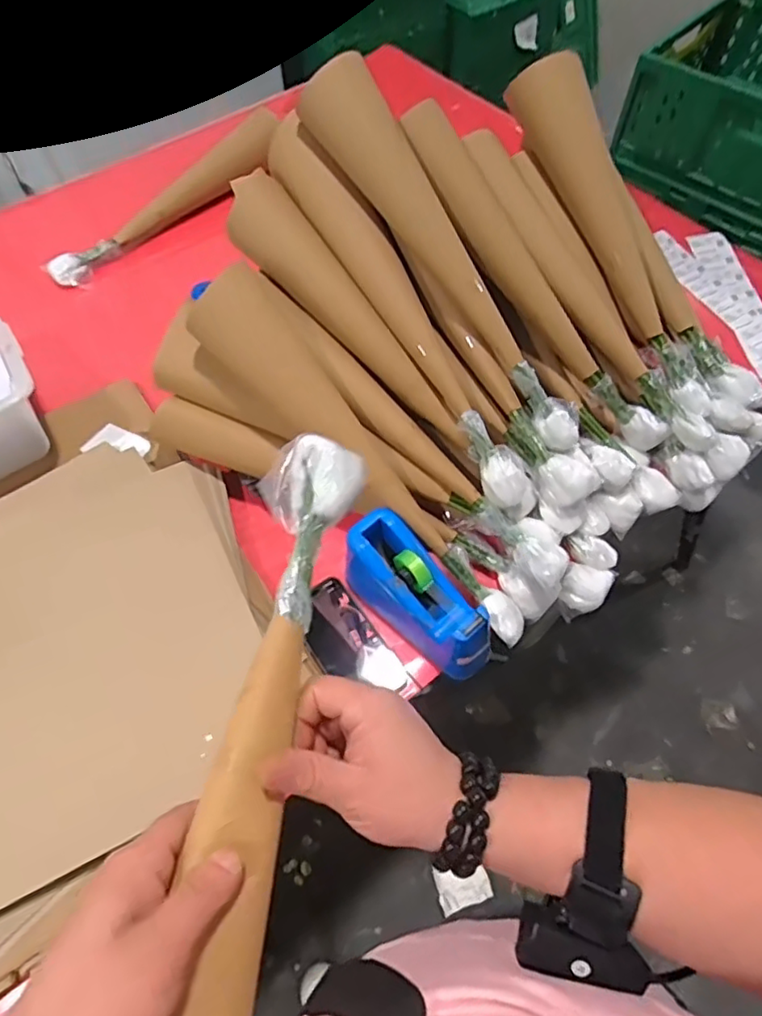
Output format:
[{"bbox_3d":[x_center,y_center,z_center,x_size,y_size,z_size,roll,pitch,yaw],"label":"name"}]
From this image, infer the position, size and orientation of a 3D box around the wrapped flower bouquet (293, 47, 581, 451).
[{"bbox_3d":[0.077,-0.291,0.730,0.082,0.075,0.530,-36,93,-18],"label":"wrapped flower bouquet"}]

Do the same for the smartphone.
[{"bbox_3d":[-0.042,0.161,0.714,0.079,0.016,0.156,-32,65,-17],"label":"smartphone"}]

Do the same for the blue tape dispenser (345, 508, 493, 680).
[{"bbox_3d":[0.039,0.103,0.691,0.090,0.094,0.208,-38,67,-19],"label":"blue tape dispenser"}]

